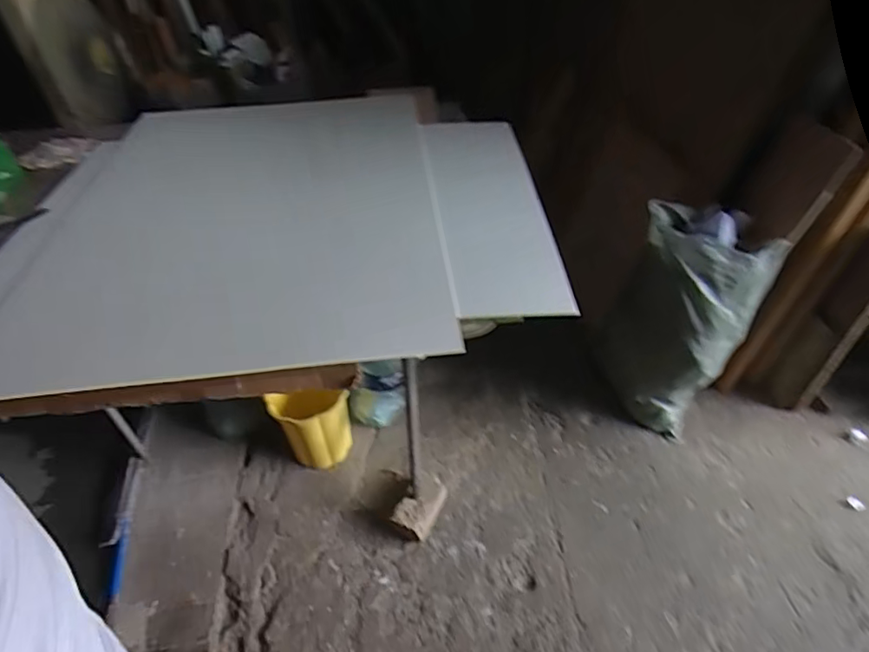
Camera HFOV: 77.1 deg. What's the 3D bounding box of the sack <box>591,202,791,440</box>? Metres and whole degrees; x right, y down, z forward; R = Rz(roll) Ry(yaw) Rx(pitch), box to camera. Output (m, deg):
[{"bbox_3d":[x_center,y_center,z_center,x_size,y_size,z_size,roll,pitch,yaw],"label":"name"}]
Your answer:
[{"bbox_3d":[0.657,-0.034,1.510,0.366,0.614,0.333,24,49,27],"label":"sack"}]

